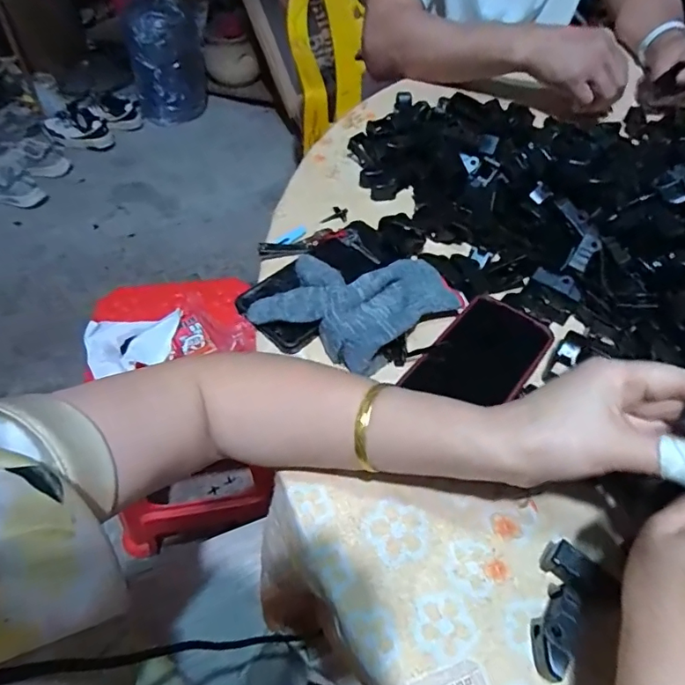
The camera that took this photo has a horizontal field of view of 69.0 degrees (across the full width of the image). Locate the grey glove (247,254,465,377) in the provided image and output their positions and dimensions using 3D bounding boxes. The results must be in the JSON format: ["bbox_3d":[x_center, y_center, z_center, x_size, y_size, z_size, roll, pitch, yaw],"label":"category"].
[{"bbox_3d":[0.016,-0.039,0.431,0.149,0.045,0.133,24,55,16],"label":"grey glove"}]

